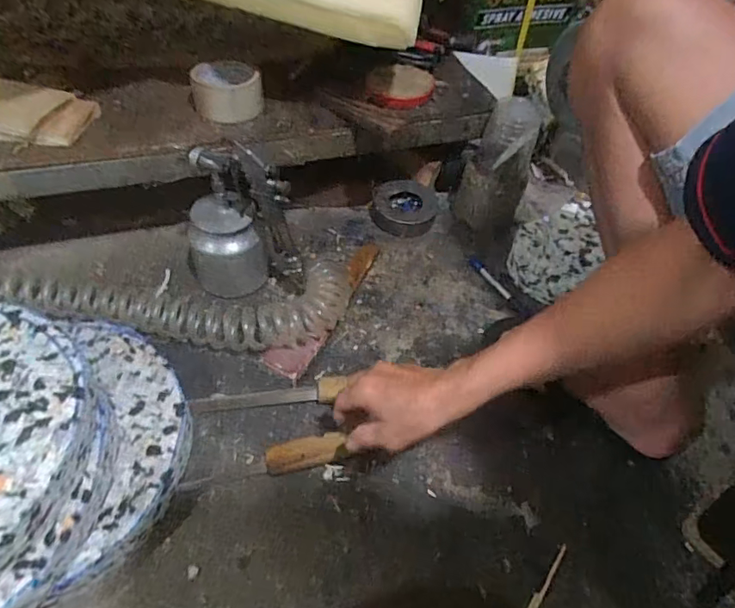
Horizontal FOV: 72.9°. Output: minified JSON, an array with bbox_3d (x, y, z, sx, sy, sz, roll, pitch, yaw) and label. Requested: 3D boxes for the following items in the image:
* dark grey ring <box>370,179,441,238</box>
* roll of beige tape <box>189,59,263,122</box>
[{"bbox_3d":[0.065,-0.163,0.829,0.115,0.036,0.095,5,50,0],"label":"dark grey ring"},{"bbox_3d":[-0.191,-0.295,0.686,0.094,0.048,0.102,-11,52,-13],"label":"roll of beige tape"}]

